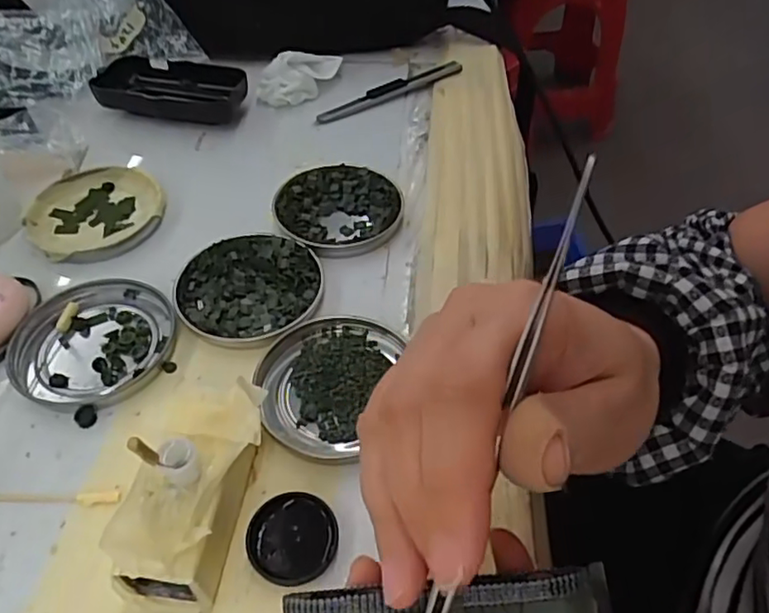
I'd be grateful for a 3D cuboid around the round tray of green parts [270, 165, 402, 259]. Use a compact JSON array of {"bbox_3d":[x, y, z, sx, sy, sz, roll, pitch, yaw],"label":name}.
[{"bbox_3d":[-0.028,-0.061,0.380,0.076,0.009,0.075,0,49,0],"label":"round tray of green parts"}]

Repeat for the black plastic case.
[{"bbox_3d":[-0.161,-0.160,0.457,0.112,0.026,0.053,8,50,7],"label":"black plastic case"}]

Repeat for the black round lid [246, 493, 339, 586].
[{"bbox_3d":[-0.037,0.094,0.248,0.035,0.006,0.034,0,49,0],"label":"black round lid"}]

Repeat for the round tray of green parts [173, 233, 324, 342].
[{"bbox_3d":[-0.074,-0.012,0.337,0.077,0.009,0.073,0,49,0],"label":"round tray of green parts"}]

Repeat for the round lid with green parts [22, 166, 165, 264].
[{"bbox_3d":[-0.180,-0.059,0.382,0.086,0.012,0.076,37,58,27],"label":"round lid with green parts"}]

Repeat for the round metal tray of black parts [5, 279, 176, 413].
[{"bbox_3d":[-0.149,0.018,0.314,0.075,0.008,0.077,0,49,0],"label":"round metal tray of black parts"}]

